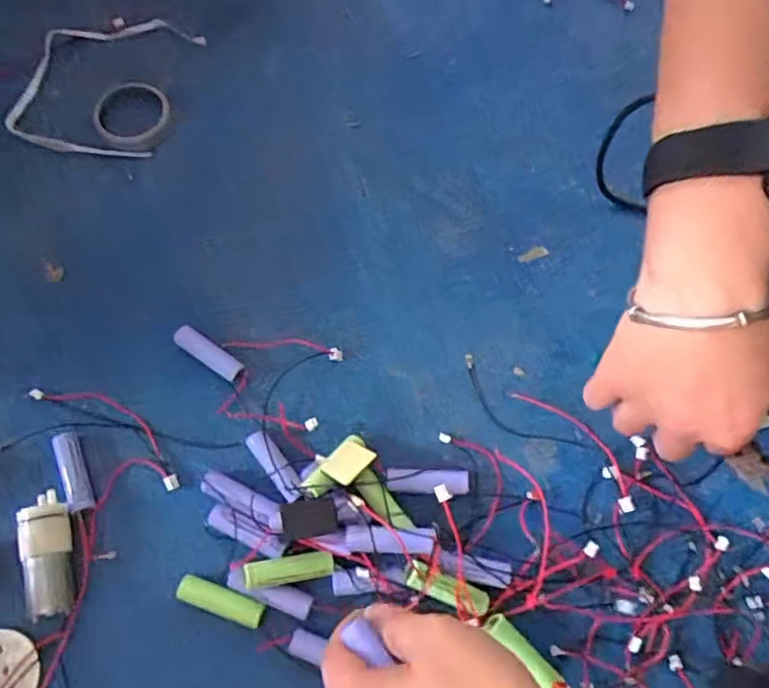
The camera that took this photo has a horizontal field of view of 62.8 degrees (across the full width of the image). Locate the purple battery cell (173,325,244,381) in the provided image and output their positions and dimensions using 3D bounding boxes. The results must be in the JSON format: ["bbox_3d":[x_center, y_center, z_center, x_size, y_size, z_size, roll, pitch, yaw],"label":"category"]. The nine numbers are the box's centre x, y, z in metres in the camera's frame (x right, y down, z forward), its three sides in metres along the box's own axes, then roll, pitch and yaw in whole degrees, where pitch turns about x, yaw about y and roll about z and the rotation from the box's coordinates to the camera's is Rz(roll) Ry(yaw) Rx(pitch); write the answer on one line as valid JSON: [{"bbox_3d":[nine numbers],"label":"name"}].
[{"bbox_3d":[-0.115,0.006,0.413,0.050,0.011,0.014,32,70,11],"label":"purple battery cell"}]

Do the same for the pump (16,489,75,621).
[{"bbox_3d":[-0.191,0.120,0.360,0.024,0.022,0.066,-16,69,-8],"label":"pump"}]

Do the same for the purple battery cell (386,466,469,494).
[{"bbox_3d":[0.026,0.083,0.385,0.049,0.011,0.016,1,67,-1],"label":"purple battery cell"}]

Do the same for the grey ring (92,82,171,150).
[{"bbox_3d":[-0.195,-0.176,0.486,0.057,0.013,0.060,1,67,-2],"label":"grey ring"}]

